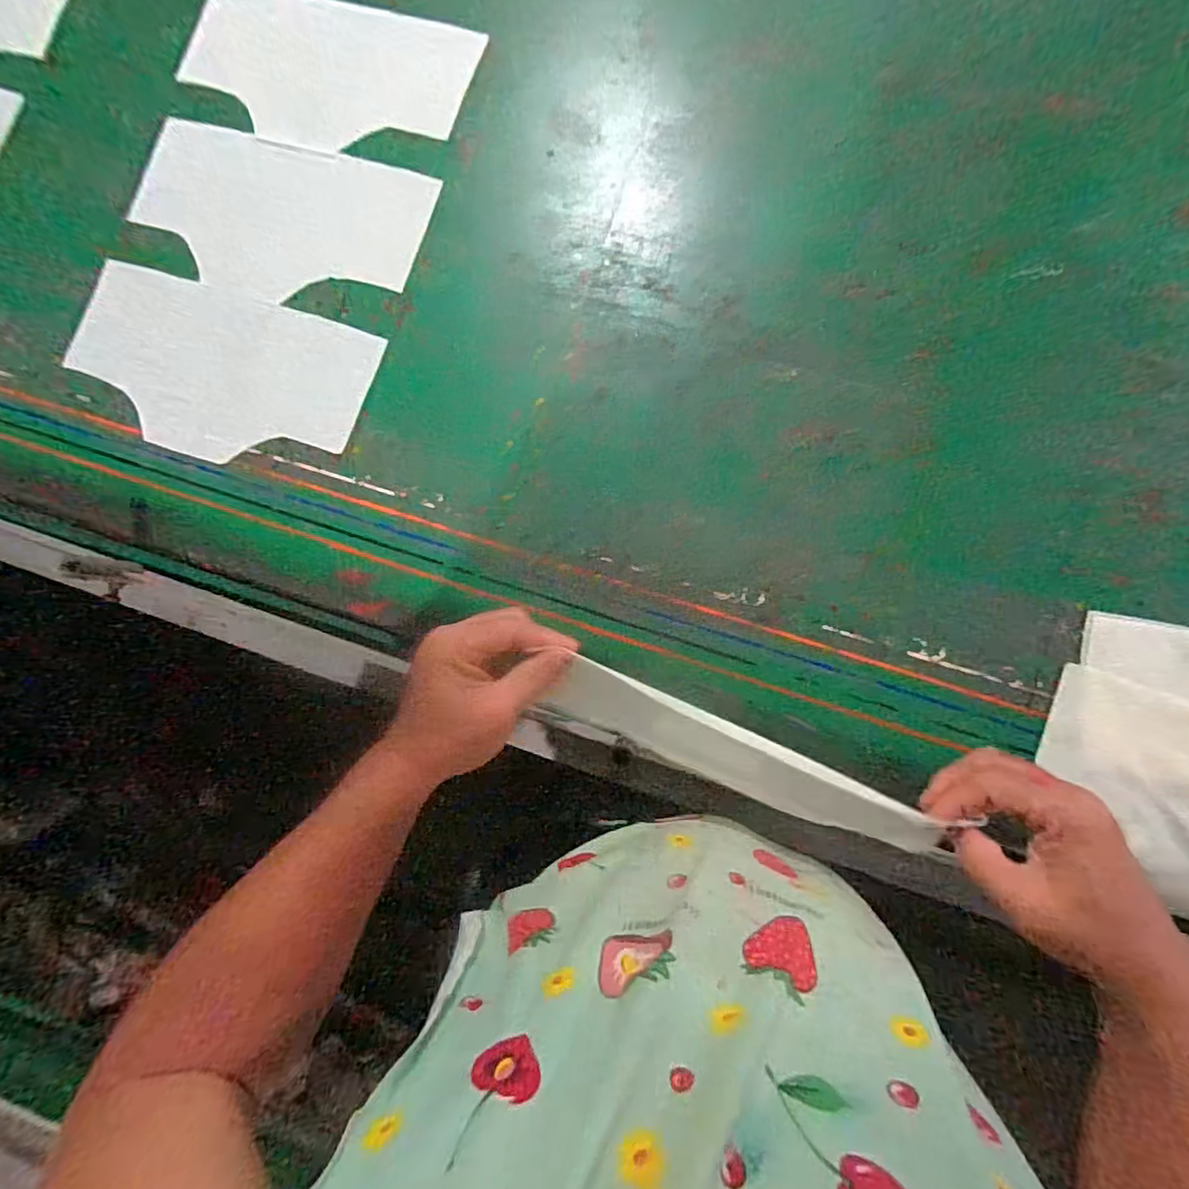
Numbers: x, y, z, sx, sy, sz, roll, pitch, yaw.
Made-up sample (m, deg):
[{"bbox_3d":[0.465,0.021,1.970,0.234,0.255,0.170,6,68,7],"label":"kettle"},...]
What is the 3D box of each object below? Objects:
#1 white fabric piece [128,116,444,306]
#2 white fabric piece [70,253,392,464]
[{"bbox_3d":[-0.331,-0.386,0.593,0.326,0.004,0.164,16,85,8],"label":"white fabric piece"},{"bbox_3d":[-0.382,-0.224,0.576,0.326,0.006,0.167,20,85,8],"label":"white fabric piece"}]

